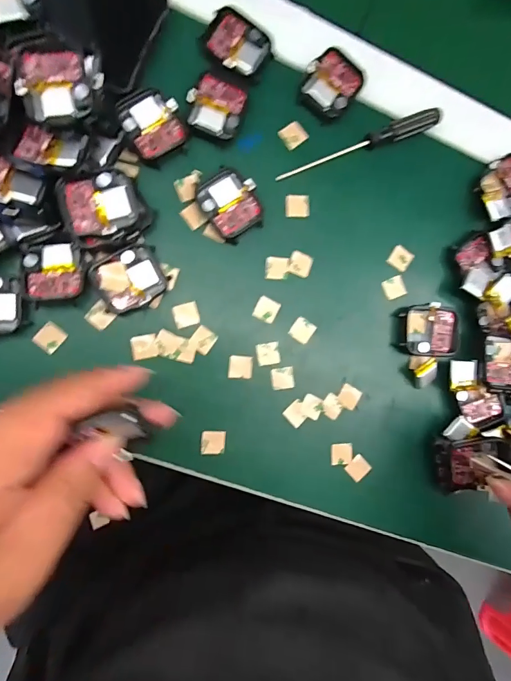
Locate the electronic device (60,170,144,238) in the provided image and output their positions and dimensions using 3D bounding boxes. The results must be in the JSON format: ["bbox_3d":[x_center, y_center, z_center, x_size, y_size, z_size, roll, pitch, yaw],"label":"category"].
[{"bbox_3d":[-0.092,-0.082,0.237,0.043,0.007,0.036,-19,93,-12],"label":"electronic device"}]

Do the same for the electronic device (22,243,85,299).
[{"bbox_3d":[-0.127,-0.043,0.247,0.034,0.006,0.034,-5,91,-9],"label":"electronic device"}]

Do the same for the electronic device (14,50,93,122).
[{"bbox_3d":[-0.117,-0.148,0.231,0.037,0.018,0.036,-8,92,-9],"label":"electronic device"}]

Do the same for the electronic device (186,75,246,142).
[{"bbox_3d":[-0.027,-0.159,0.266,0.036,0.007,0.038,17,88,-9],"label":"electronic device"}]

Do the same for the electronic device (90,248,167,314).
[{"bbox_3d":[-0.083,-0.040,0.258,0.043,0.012,0.037,-25,95,-8],"label":"electronic device"}]

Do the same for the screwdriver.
[{"bbox_3d":[0.077,-0.143,0.285,0.130,0.011,0.013,-23,94,-8],"label":"screwdriver"}]

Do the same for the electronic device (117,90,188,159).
[{"bbox_3d":[-0.068,-0.145,0.260,0.036,0.009,0.039,-31,95,-8],"label":"electronic device"}]

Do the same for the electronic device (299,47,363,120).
[{"bbox_3d":[0.055,-0.185,0.282,0.037,0.010,0.043,38,85,-8],"label":"electronic device"}]

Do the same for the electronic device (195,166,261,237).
[{"bbox_3d":[-0.017,-0.095,0.270,0.037,0.010,0.042,-41,97,-7],"label":"electronic device"}]

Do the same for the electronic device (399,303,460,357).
[{"bbox_3d":[0.131,-0.008,0.295,0.043,0.013,0.038,2,90,-9],"label":"electronic device"}]

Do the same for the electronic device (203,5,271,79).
[{"bbox_3d":[-0.013,-0.204,0.269,0.042,0.007,0.035,35,85,-8],"label":"electronic device"}]

